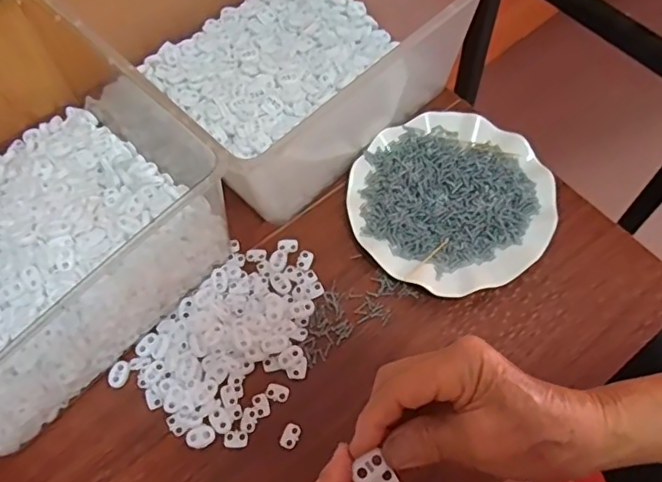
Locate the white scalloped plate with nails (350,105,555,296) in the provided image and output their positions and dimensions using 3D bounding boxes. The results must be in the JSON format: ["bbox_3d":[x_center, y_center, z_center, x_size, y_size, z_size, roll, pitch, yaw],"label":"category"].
[{"bbox_3d":[0.108,-0.037,0.526,0.177,0.026,0.179,-1,64,2],"label":"white scalloped plate with nails"}]

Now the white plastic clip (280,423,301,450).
[{"bbox_3d":[-0.032,0.155,0.450,0.013,0.004,0.019,19,66,12],"label":"white plastic clip"}]

